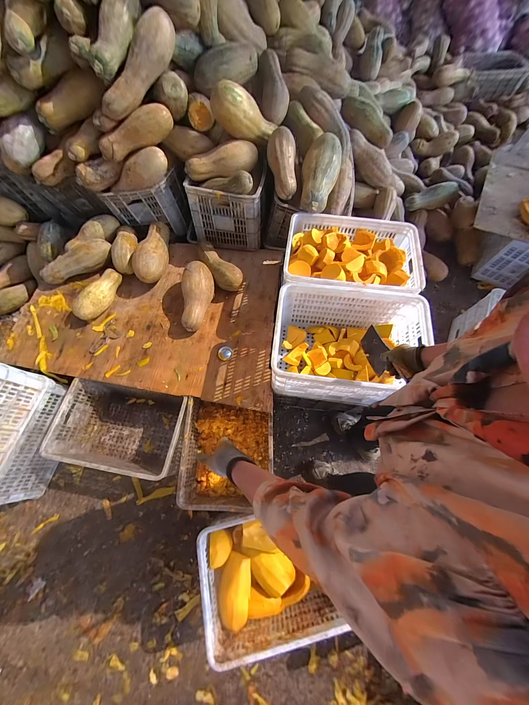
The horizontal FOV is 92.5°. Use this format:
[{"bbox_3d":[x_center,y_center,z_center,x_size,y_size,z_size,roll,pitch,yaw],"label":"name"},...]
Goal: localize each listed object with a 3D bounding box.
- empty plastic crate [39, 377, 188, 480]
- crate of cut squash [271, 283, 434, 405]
[{"bbox_3d":[-0.606,0.348,1.168,0.524,0.275,0.344,9,66,4],"label":"empty plastic crate"},{"bbox_3d":[0.304,-0.014,0.991,0.534,0.281,0.375,4,66,2],"label":"crate of cut squash"}]

